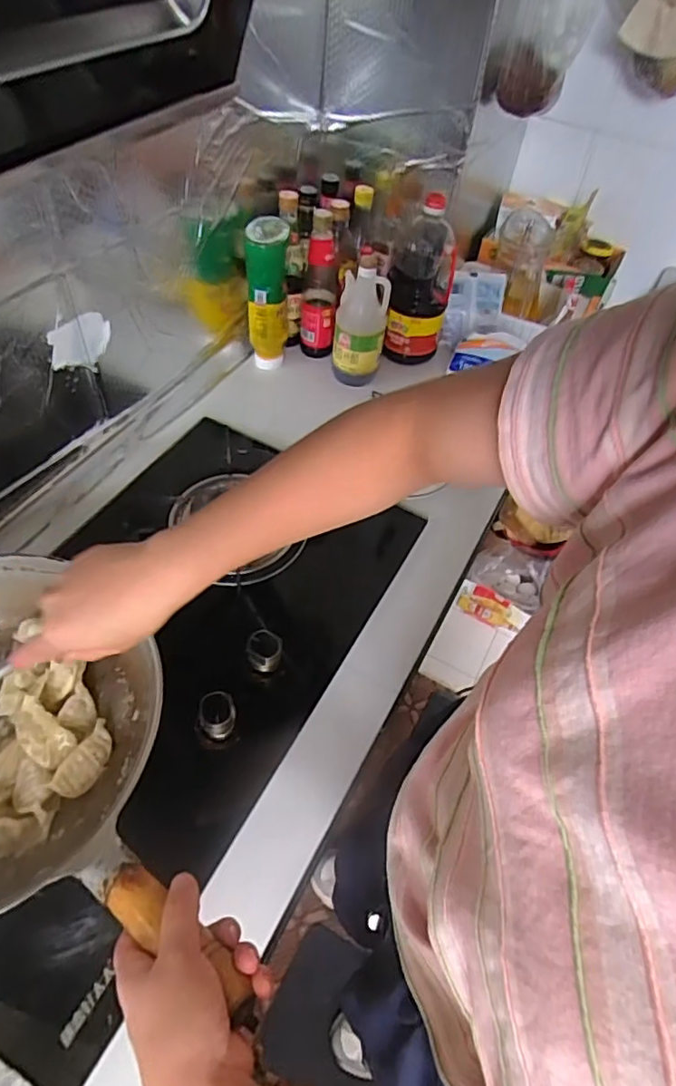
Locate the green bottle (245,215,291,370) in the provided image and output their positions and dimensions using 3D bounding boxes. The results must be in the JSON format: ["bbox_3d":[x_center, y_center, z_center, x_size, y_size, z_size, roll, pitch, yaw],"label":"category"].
[{"bbox_3d":[-0.118,-0.410,0.986,0.070,0.226,0.082,-4,53,-9],"label":"green bottle"}]

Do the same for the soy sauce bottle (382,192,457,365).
[{"bbox_3d":[0.143,-0.451,1.022,0.109,0.255,0.103,13,52,4],"label":"soy sauce bottle"}]

